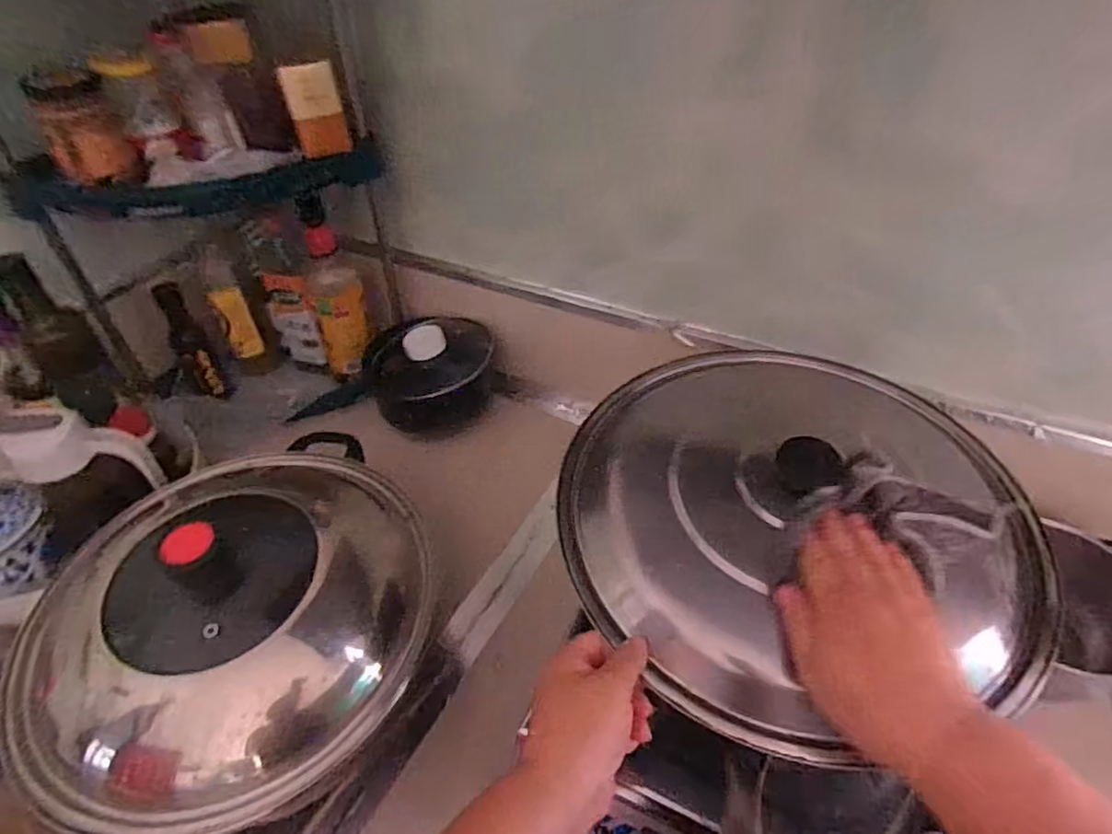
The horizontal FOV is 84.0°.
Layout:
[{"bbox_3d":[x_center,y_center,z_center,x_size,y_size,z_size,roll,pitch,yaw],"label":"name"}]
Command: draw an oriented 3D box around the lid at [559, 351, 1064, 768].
[{"bbox_3d":[0.170,0.050,0.450,0.321,0.072,0.305,0,43,0],"label":"lid"}]

